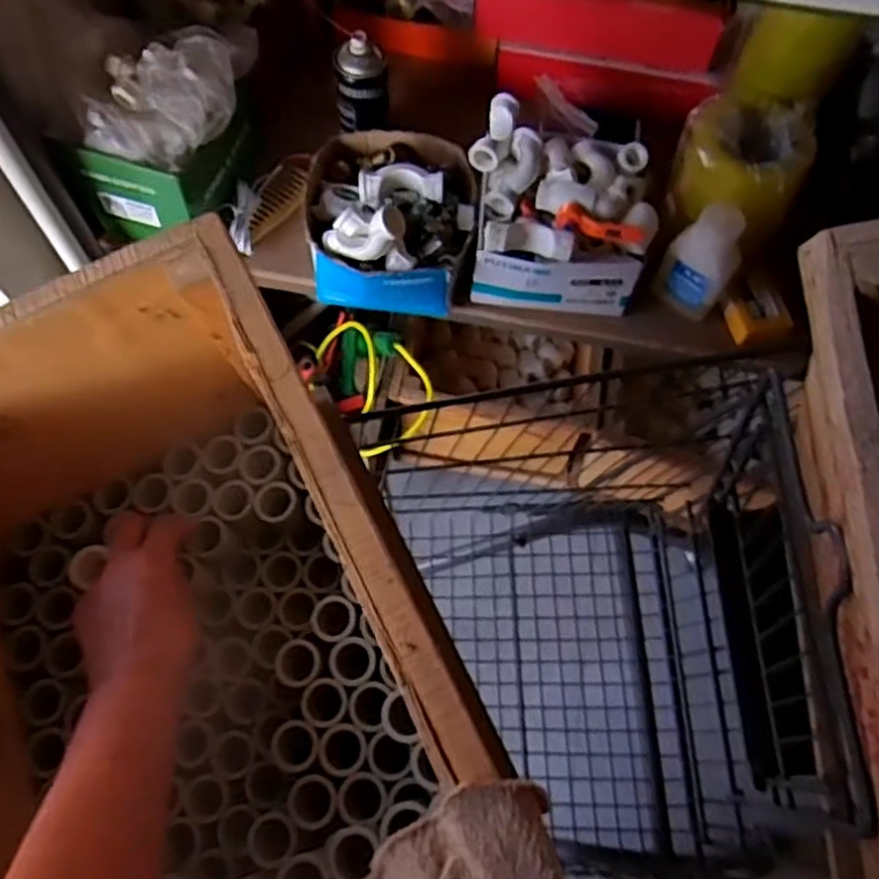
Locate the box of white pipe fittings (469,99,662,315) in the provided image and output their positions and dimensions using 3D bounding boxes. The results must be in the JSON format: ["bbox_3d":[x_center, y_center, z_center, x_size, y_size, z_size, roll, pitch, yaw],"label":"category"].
[{"bbox_3d":[0.146,-0.278,0.921,0.217,0.117,0.210,9,67,4],"label":"box of white pipe fittings"}]

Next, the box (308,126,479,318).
[{"bbox_3d":[-0.056,-0.283,0.912,0.197,0.121,0.227,-3,67,-1],"label":"box"}]

